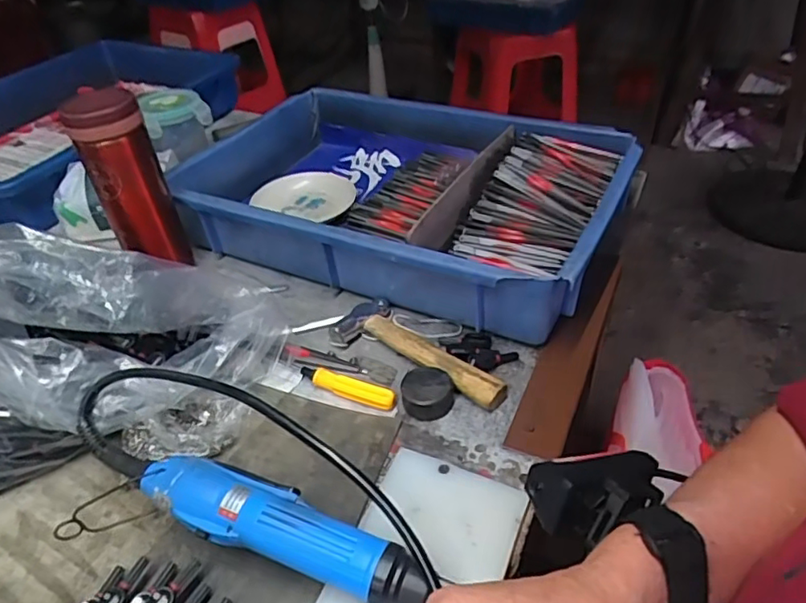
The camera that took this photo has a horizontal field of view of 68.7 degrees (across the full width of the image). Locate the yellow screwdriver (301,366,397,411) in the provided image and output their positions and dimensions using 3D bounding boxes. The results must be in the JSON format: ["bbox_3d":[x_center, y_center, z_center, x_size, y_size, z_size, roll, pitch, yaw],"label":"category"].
[{"bbox_3d":[-0.045,0.067,0.468,0.085,0.013,0.016,16,43,22],"label":"yellow screwdriver"}]

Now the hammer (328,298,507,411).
[{"bbox_3d":[0.005,0.047,0.482,0.064,0.019,0.156,-29,46,-27],"label":"hammer"}]

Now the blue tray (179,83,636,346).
[{"bbox_3d":[-0.015,-0.125,0.631,0.469,0.083,0.288,18,44,24],"label":"blue tray"}]

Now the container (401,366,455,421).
[{"bbox_3d":[0.019,0.069,0.450,0.038,0.020,0.036,-2,40,2],"label":"container"}]

